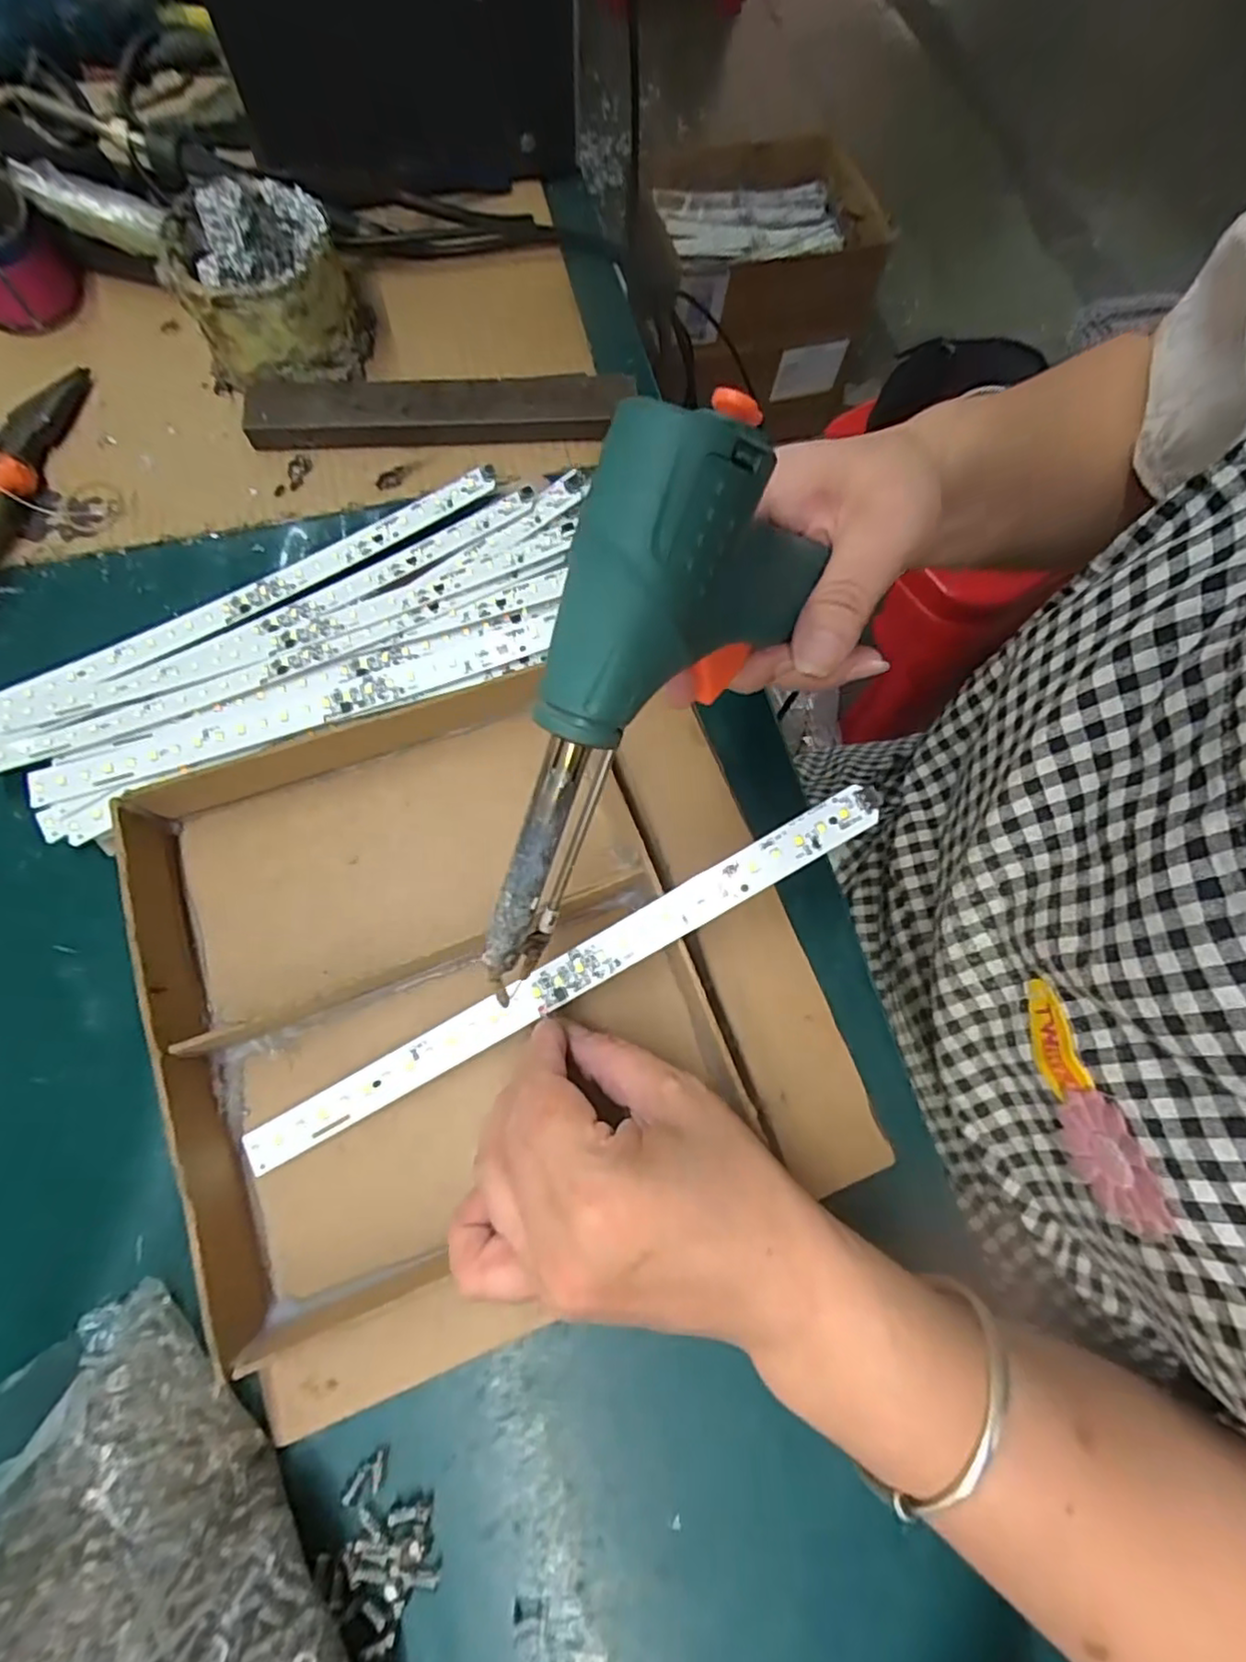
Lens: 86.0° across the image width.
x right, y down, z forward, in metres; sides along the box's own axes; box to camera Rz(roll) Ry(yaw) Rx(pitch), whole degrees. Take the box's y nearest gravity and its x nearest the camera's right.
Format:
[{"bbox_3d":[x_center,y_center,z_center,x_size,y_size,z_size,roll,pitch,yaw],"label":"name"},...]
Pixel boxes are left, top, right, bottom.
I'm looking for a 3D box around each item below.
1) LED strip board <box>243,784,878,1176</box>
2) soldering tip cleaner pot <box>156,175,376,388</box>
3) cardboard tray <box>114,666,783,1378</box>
[{"bbox_3d":[-0.026,0.061,0.266,0.279,0.008,0.018,-30,77,3],"label":"LED strip board"},{"bbox_3d":[-0.185,-0.285,0.344,0.084,0.070,0.074,-25,75,-10],"label":"soldering tip cleaner pot"},{"bbox_3d":[-0.084,0.054,0.279,0.213,0.031,0.229,-20,74,-8],"label":"cardboard tray"}]

